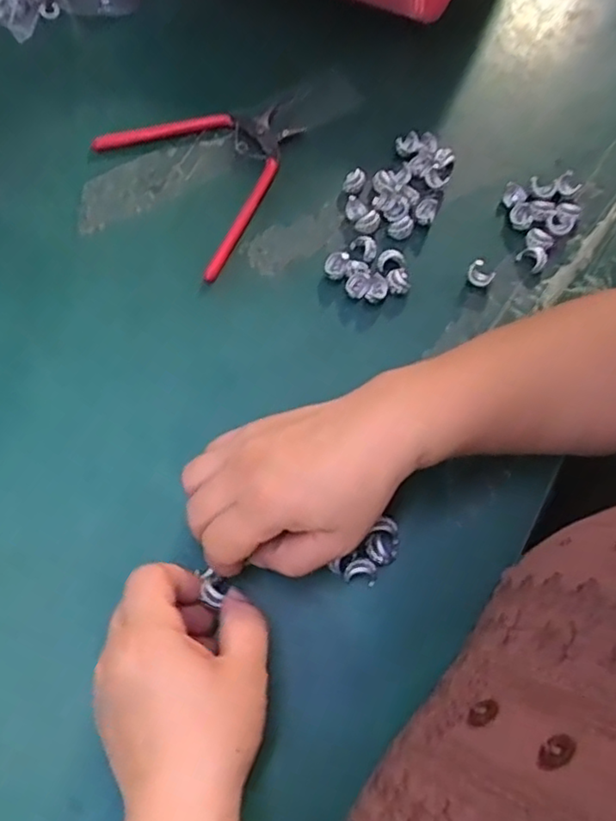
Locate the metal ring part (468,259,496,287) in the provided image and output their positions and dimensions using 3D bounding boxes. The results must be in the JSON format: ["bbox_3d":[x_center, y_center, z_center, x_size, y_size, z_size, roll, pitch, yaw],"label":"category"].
[{"bbox_3d":[0.117,-0.092,0.443,0.018,0.011,0.014,22,67,7],"label":"metal ring part"}]

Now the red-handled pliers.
[{"bbox_3d":[-0.059,-0.174,0.468,0.125,0.020,0.138,-34,73,-14],"label":"red-handled pliers"}]

